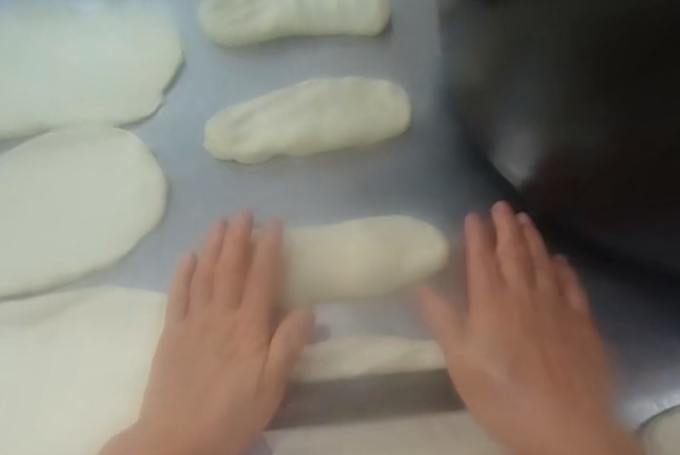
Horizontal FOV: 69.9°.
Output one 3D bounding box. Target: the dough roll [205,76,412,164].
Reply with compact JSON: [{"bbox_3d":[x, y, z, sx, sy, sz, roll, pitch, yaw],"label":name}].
[{"bbox_3d":[-0.027,-0.088,0.393,0.159,0.018,0.060,-13,66,-3],"label":"dough roll"}]

